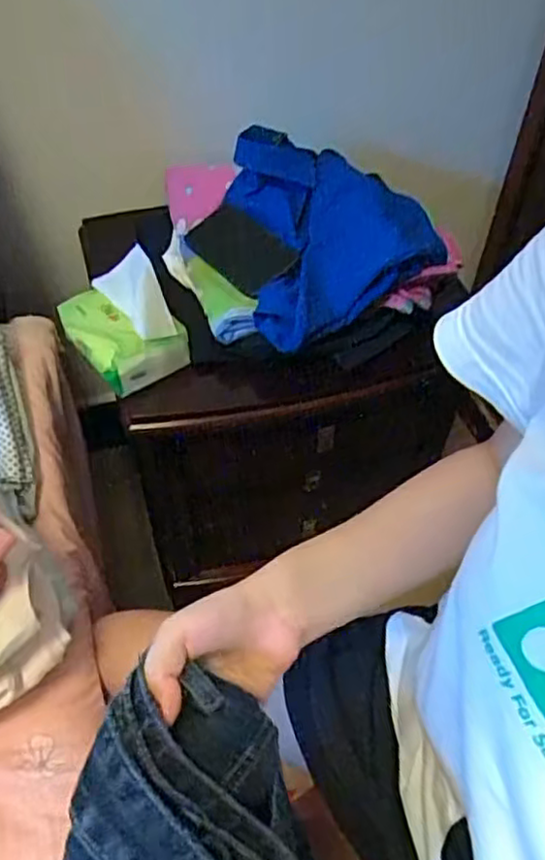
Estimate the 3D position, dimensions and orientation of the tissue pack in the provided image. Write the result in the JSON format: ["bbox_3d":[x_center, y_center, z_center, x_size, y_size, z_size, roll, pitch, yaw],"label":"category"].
[{"bbox_3d":[-0.171,-0.129,0.781,0.101,0.102,0.132,-32,58,-25],"label":"tissue pack"}]

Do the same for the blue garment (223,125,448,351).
[{"bbox_3d":[0.053,-0.251,0.834,0.230,0.106,0.251,-21,55,-18],"label":"blue garment"}]

